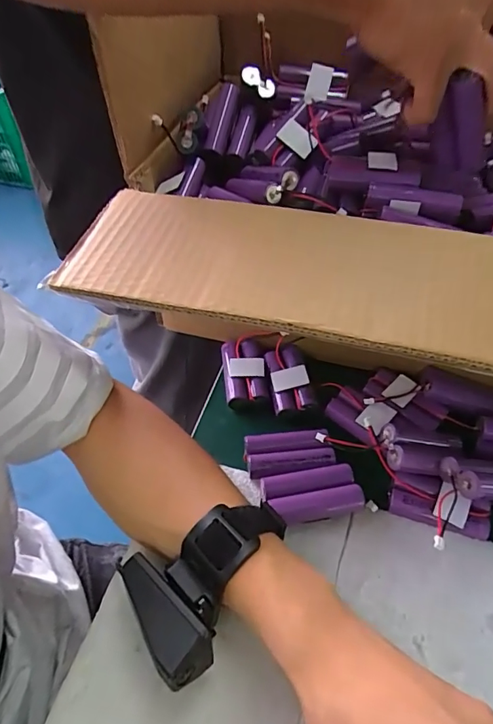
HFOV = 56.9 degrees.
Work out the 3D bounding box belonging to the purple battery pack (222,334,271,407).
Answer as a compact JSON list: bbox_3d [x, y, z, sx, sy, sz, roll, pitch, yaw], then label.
[{"bbox_3d":[-0.003,0.006,0.407,0.042,0.023,0.067,0,49,3],"label":"purple battery pack"}]

